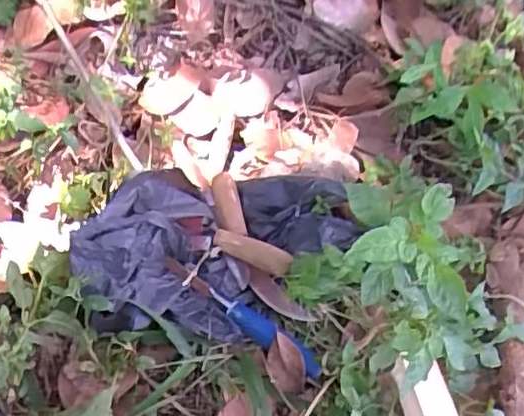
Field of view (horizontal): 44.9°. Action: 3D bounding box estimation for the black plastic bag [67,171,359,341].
[{"bbox_3d":[-0.049,0.036,0.644,0.268,0.103,0.155,-14,45,-14],"label":"black plastic bag"}]

